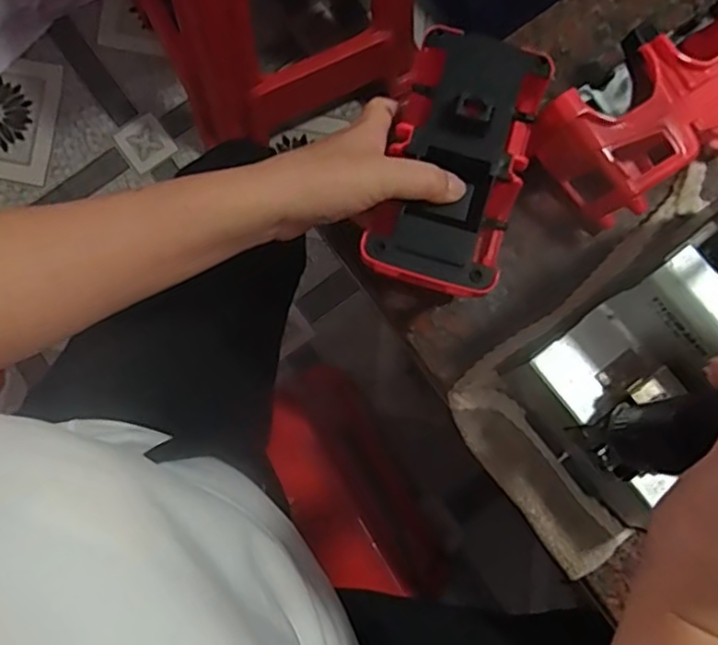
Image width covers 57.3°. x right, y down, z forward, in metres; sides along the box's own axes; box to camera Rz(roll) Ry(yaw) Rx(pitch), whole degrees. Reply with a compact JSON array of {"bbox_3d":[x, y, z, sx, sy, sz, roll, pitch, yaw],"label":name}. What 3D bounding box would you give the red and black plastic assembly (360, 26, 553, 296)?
[{"bbox_3d":[0.056,-0.088,0.384,0.077,0.056,0.142,16,79,2],"label":"red and black plastic assembly"}]

